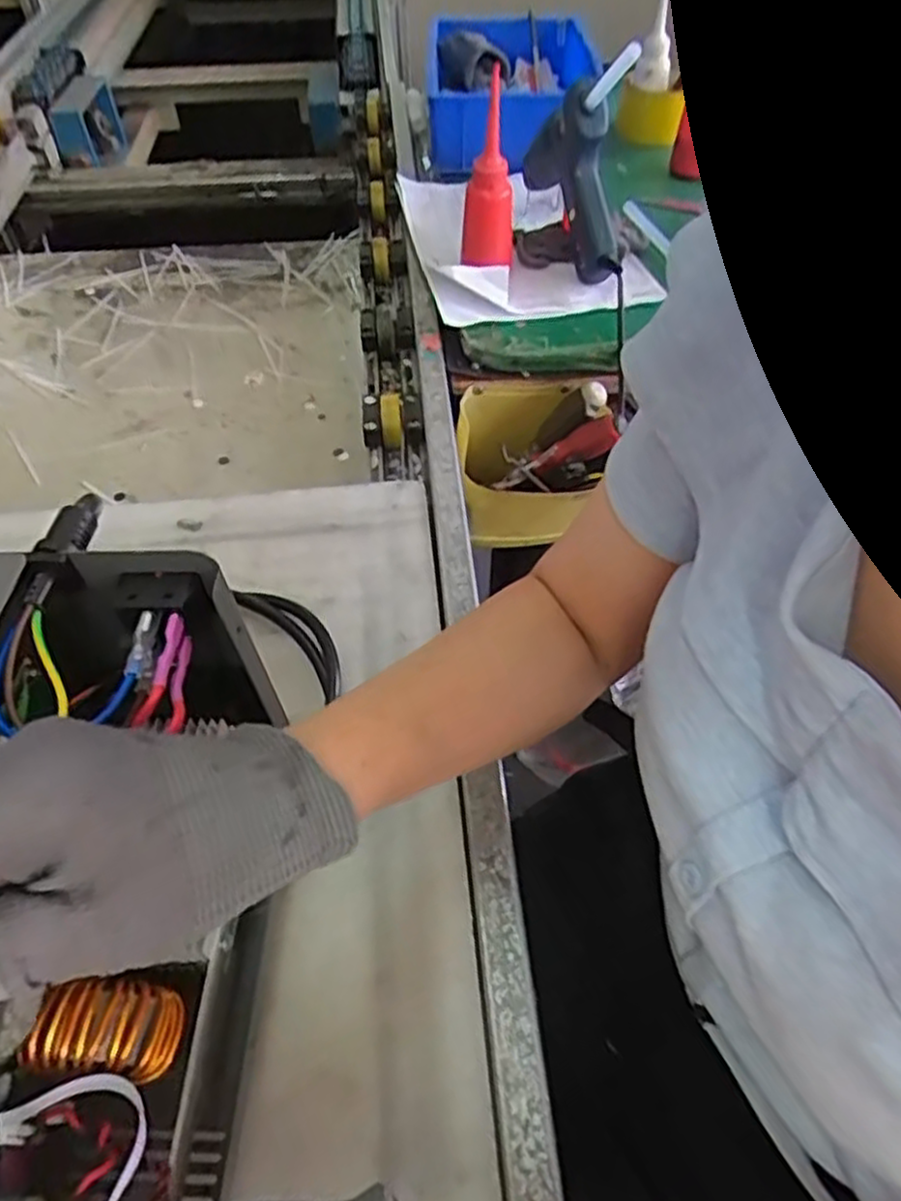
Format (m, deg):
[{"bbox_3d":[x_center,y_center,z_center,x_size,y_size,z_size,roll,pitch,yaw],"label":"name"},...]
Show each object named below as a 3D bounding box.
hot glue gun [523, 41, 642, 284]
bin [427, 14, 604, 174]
[{"bbox_3d":[0.112,-0.413,0.687,0.034,0.170,0.189,-11,51,-8],"label":"hot glue gun"},{"bbox_3d":[0.077,-0.636,0.933,0.203,0.074,0.331,1,50,2],"label":"bin"}]

